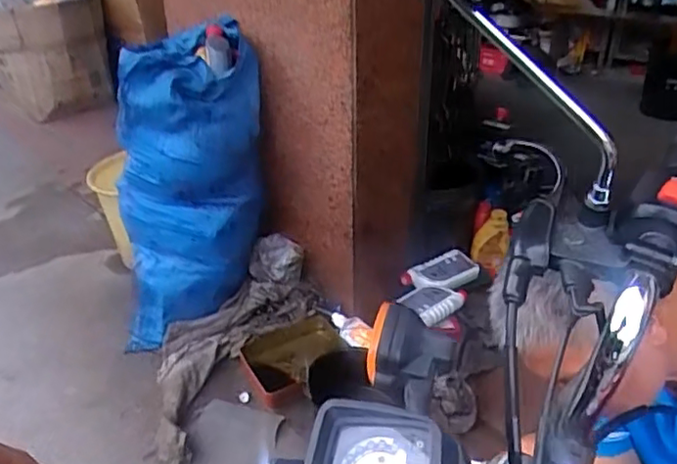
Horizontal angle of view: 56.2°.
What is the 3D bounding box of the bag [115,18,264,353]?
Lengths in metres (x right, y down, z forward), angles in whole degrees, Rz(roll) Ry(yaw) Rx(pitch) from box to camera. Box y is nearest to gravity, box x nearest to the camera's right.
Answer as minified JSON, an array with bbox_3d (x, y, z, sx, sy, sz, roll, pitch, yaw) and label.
[{"bbox_3d":[-0.410,-0.104,1.745,0.446,0.801,0.263,-8,32,-9],"label":"bag"}]

